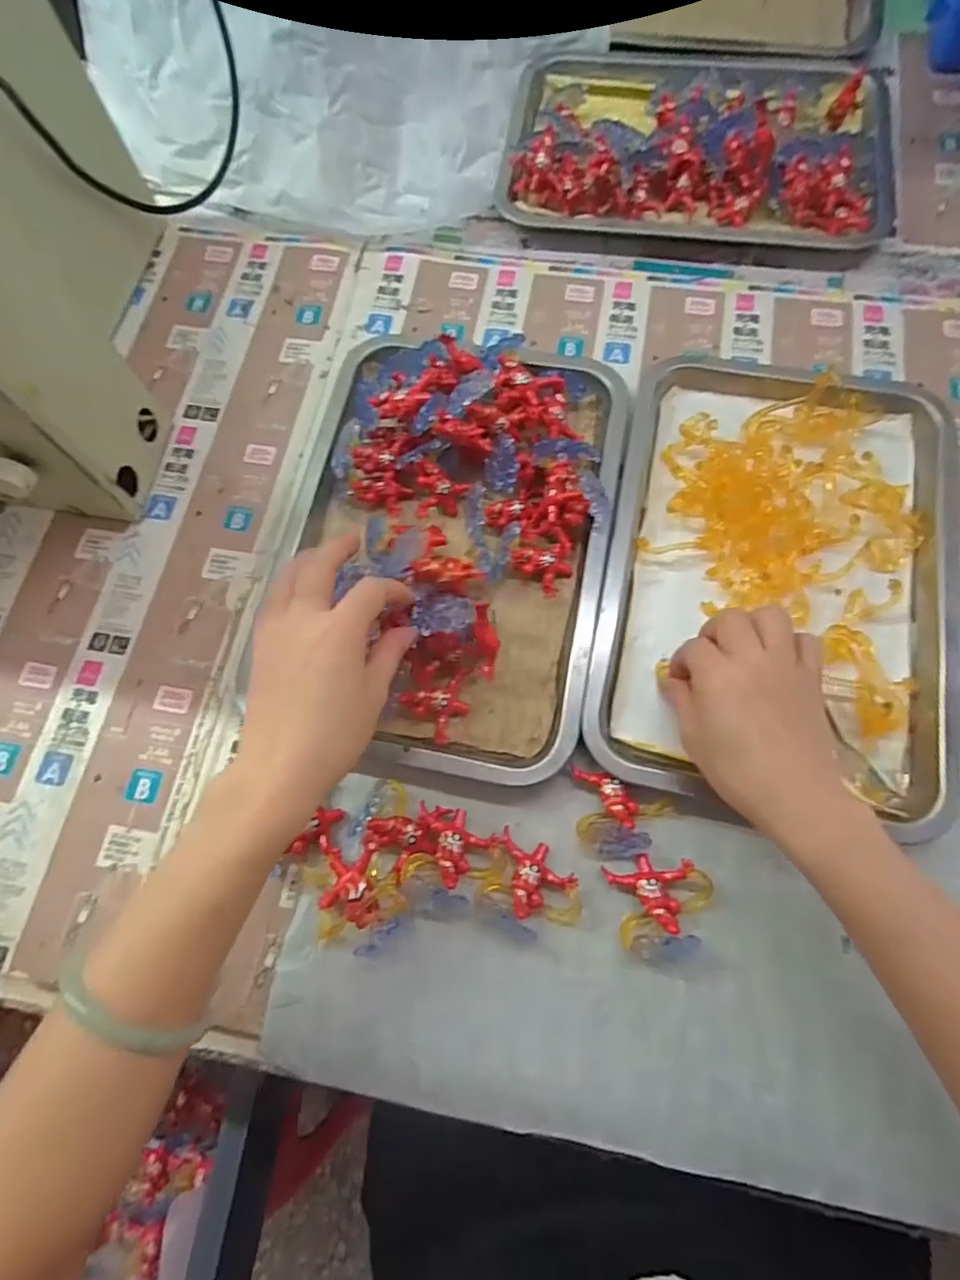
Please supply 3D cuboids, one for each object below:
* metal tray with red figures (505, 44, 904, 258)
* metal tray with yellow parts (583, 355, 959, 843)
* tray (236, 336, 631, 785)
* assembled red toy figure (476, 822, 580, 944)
[{"bbox_3d":[0.183,-0.424,0.496,0.311,0.044,0.201,9,72,5],"label":"metal tray with red figures"},{"bbox_3d":[0.192,-0.052,0.383,0.212,0.035,0.321,11,72,6],"label":"metal tray with yellow parts"},{"bbox_3d":[-0.021,-0.074,0.388,0.209,0.055,0.299,11,72,6],"label":"tray"},{"bbox_3d":[0.029,0.141,0.331,0.054,0.018,0.048,24,74,10],"label":"assembled red toy figure"}]

